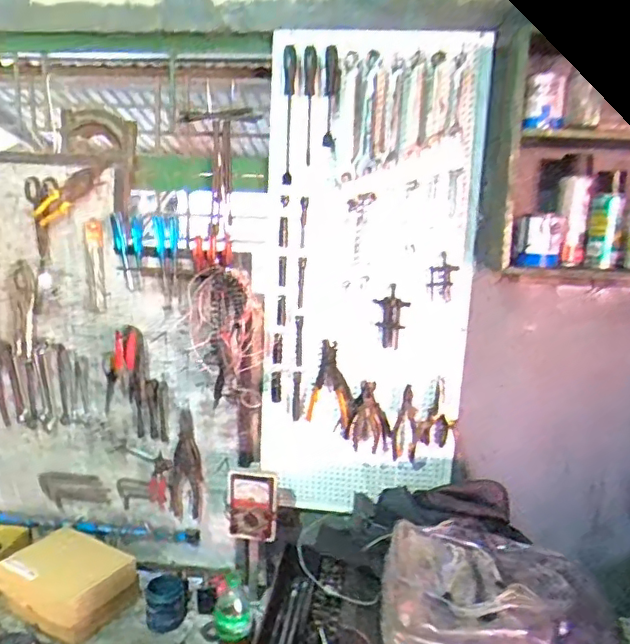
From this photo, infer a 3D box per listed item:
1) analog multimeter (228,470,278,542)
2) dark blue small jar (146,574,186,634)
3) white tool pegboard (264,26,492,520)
[{"bbox_3d":[-0.154,0.454,1.393,0.120,0.177,0.037,4,12,6],"label":"analog multimeter"},{"bbox_3d":[-0.380,0.714,1.436,0.093,0.122,0.078,-2,13,-21],"label":"dark blue small jar"},{"bbox_3d":[0.130,-0.097,1.375,0.513,1.098,0.075,4,12,7],"label":"white tool pegboard"}]

